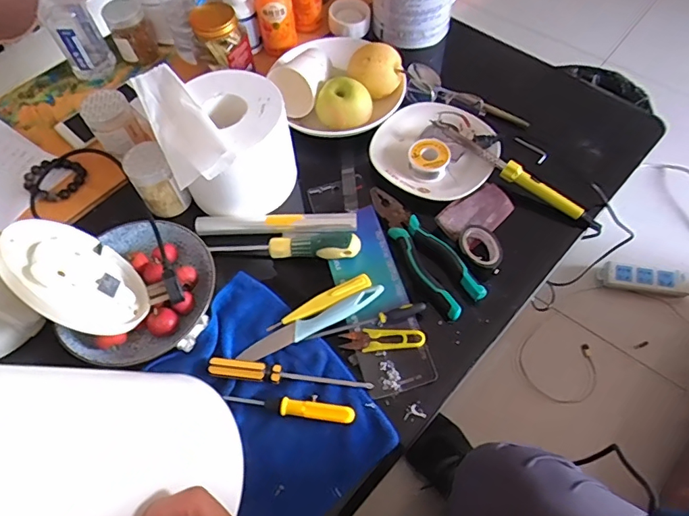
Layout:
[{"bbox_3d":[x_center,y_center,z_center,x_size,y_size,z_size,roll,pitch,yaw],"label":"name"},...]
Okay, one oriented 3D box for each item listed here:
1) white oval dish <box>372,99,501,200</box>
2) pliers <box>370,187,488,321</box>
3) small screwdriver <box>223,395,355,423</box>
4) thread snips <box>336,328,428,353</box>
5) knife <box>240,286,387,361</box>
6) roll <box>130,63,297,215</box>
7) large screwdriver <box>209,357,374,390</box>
[{"bbox_3d":[0.124,-0.152,0.678,0.169,0.034,0.156,19,62,14],"label":"white oval dish"},{"bbox_3d":[0.092,-0.014,0.606,0.058,0.022,0.200,-29,62,-14],"label":"pliers"},{"bbox_3d":[-0.058,0.156,0.512,0.136,0.011,0.018,6,59,7],"label":"small screwdriver"},{"bbox_3d":[0.043,0.091,0.548,0.094,0.011,0.026,-1,59,3],"label":"thread snips"},{"bbox_3d":[-0.036,0.074,0.555,0.175,0.011,0.025,-22,60,-10],"label":"knife"},{"bbox_3d":[-0.150,-0.153,0.614,0.148,0.126,0.178,-25,61,-12],"label":"roll"},{"bbox_3d":[-0.058,0.126,0.522,0.174,0.021,0.018,4,59,5],"label":"large screwdriver"}]

